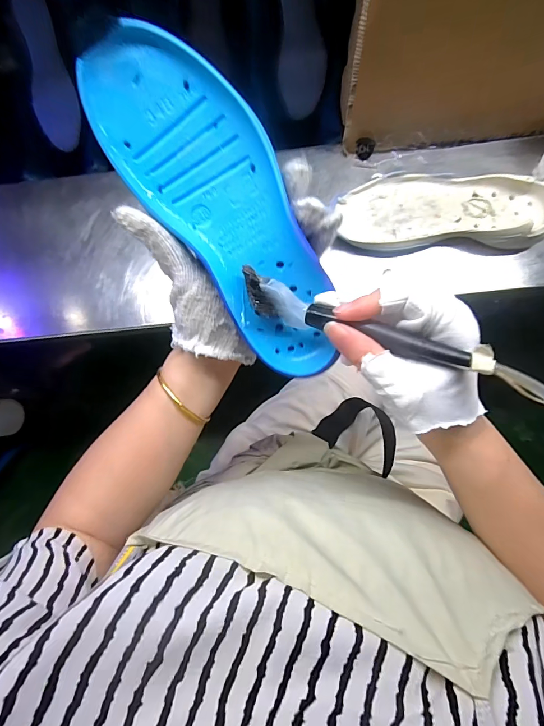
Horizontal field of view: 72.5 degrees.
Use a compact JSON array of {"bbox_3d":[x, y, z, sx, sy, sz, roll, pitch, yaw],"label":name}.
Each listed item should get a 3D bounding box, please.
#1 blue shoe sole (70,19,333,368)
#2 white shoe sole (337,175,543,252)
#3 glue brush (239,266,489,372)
[{"bbox_3d":[-0.027,-0.094,0.249,0.082,0.024,0.228,-33,108,0],"label":"blue shoe sole"},{"bbox_3d":[0.225,-0.198,0.477,0.261,0.030,0.092,1,84,4],"label":"white shoe sole"},{"bbox_3d":[0.053,-0.025,0.237,0.159,0.031,0.021,21,86,23],"label":"glue brush"}]

